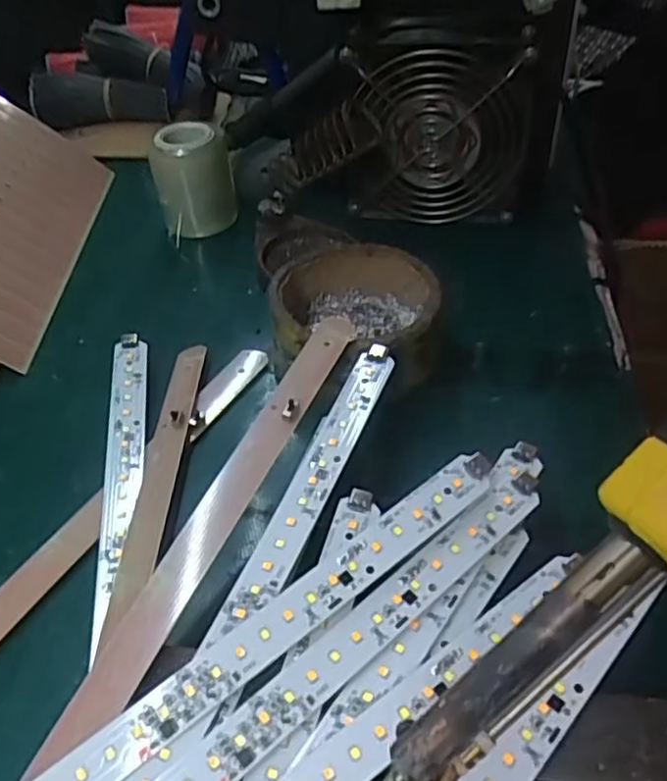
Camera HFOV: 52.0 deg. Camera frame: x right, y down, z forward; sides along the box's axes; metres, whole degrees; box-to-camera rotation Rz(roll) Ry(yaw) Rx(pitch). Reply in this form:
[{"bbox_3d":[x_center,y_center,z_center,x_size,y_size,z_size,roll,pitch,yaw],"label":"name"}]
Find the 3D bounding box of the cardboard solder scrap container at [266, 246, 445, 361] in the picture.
[{"bbox_3d":[0.011,-0.036,0.360,0.084,0.044,0.081,6,45,10],"label":"cardboard solder scrap container"}]

